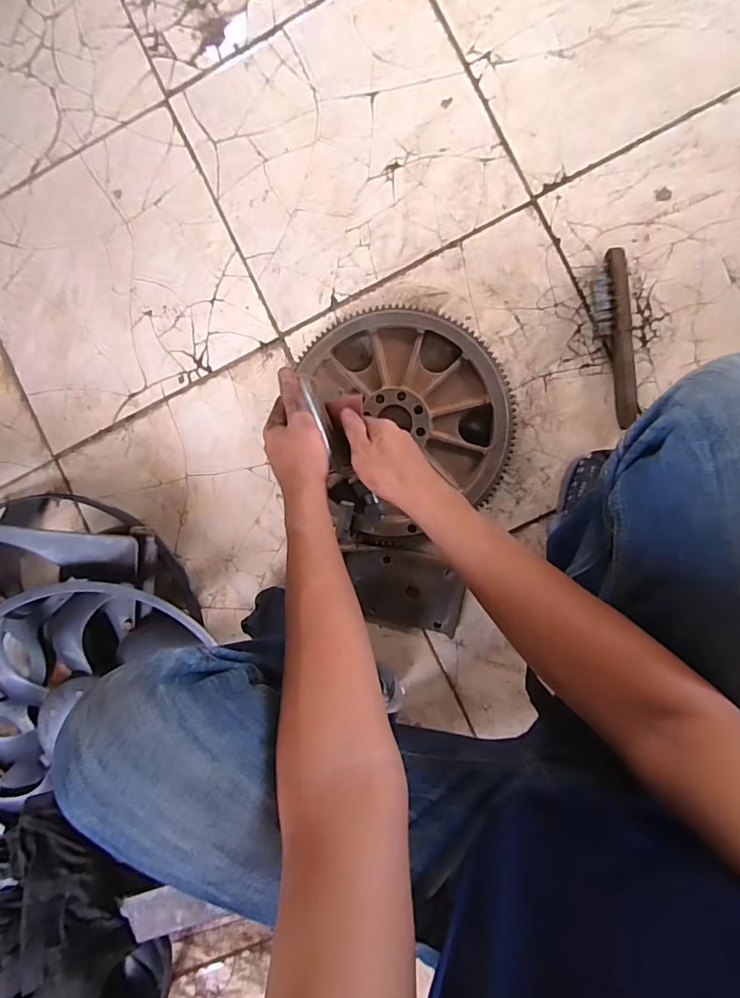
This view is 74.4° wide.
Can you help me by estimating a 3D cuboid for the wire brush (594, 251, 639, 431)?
[{"bbox_3d":[0.335,-0.218,0.672,0.043,0.037,0.233,-6,93,7],"label":"wire brush"}]

